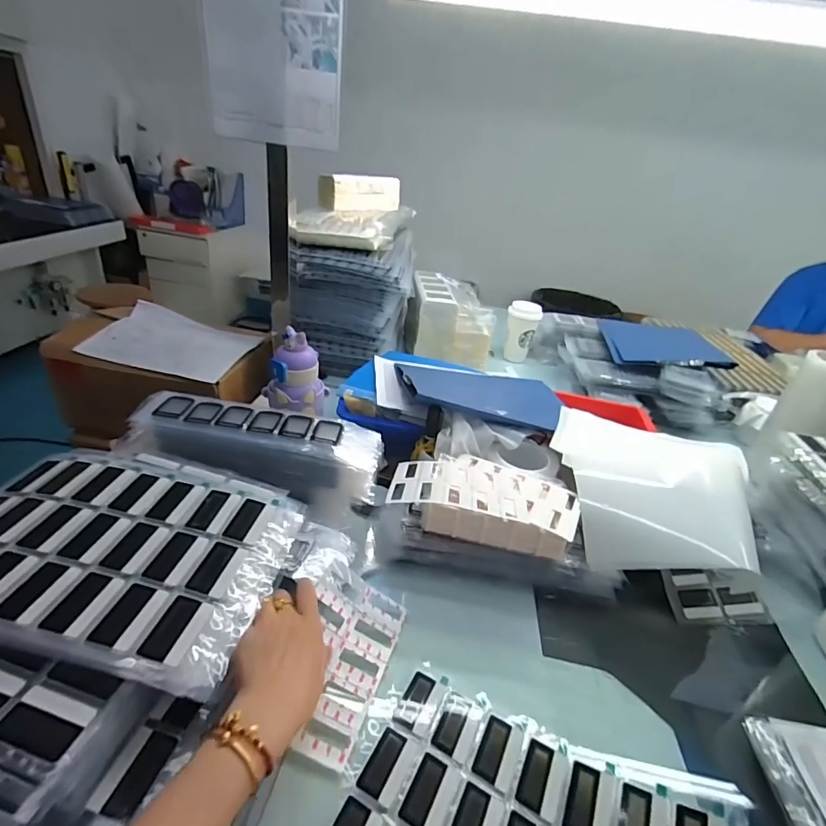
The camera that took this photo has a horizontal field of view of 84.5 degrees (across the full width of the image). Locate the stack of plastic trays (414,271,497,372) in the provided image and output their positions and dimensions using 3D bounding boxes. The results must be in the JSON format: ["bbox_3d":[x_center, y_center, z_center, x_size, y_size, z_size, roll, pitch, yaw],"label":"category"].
[{"bbox_3d":[0.096,-0.248,1.174,0.190,0.152,0.277,5,30,-4],"label":"stack of plastic trays"}]

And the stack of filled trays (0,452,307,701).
[{"bbox_3d":[-0.286,0.124,0.442,0.306,0.041,0.225,10,30,4],"label":"stack of filled trays"}]

